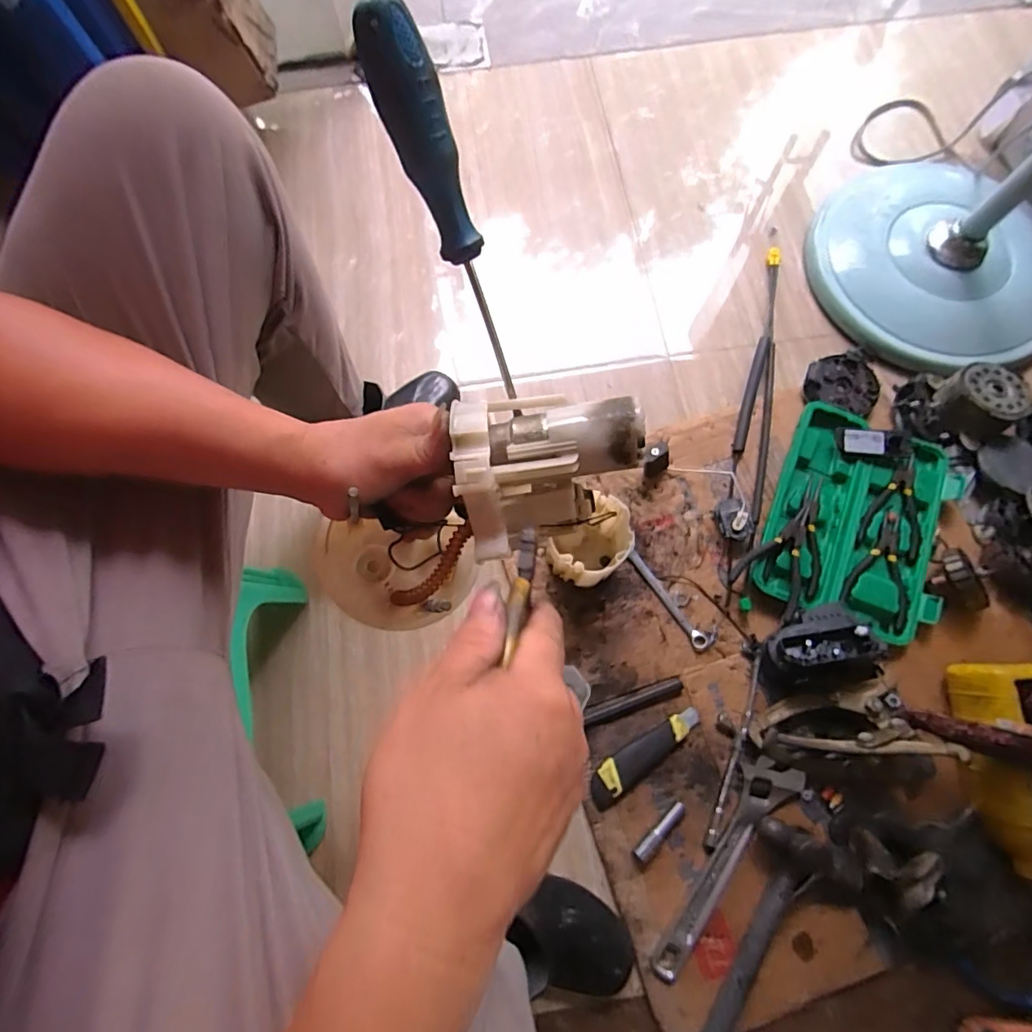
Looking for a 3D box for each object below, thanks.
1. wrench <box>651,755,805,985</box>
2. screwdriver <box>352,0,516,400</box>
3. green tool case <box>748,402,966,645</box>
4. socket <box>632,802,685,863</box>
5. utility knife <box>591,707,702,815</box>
[{"bbox_3d":[0.238,0.402,0.614,0.063,0.024,0.275,39,79,12],"label":"wrench"},{"bbox_3d":[-0.029,-0.136,0.253,0.022,0.167,0.019,-32,39,-12],"label":"screwdriver"},{"bbox_3d":[0.470,0.008,0.722,0.223,0.032,0.296,25,76,9],"label":"green tool case"},{"bbox_3d":[0.172,0.378,0.629,0.084,0.018,0.018,-41,77,-9],"label":"socket"},{"bbox_3d":[0.158,0.295,0.650,0.163,0.017,0.042,-36,76,-8],"label":"utility knife"}]

